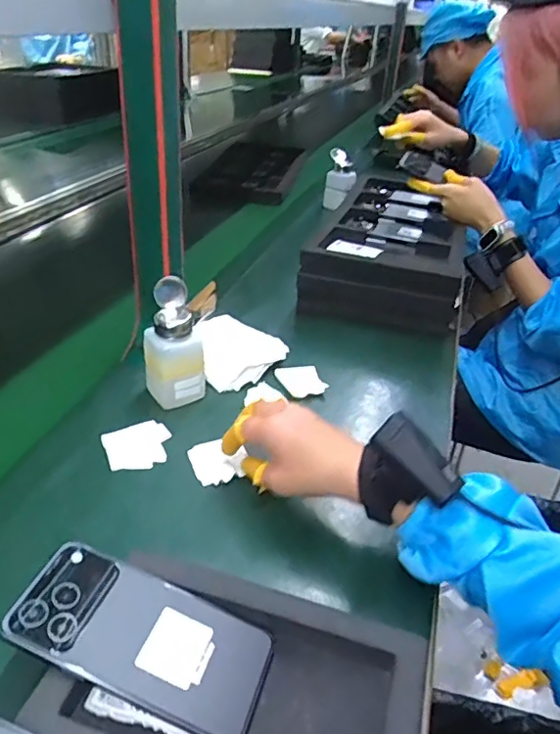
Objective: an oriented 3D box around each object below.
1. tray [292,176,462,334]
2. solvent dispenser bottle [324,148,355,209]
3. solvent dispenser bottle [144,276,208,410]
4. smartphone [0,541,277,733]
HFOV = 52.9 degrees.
[{"bbox_3d":[0.189,-0.224,0.982,0.237,0.089,0.476,10,33,8],"label":"tray"},{"bbox_3d":[0.135,-0.415,1.253,0.066,0.114,0.060,7,33,5],"label":"solvent dispenser bottle"},{"bbox_3d":[-0.115,-0.023,0.602,0.054,0.129,0.056,-24,43,-36],"label":"solvent dispenser bottle"},{"bbox_3d":[-0.086,0.174,0.365,0.162,0.008,0.074,24,37,4],"label":"smartphone"}]

